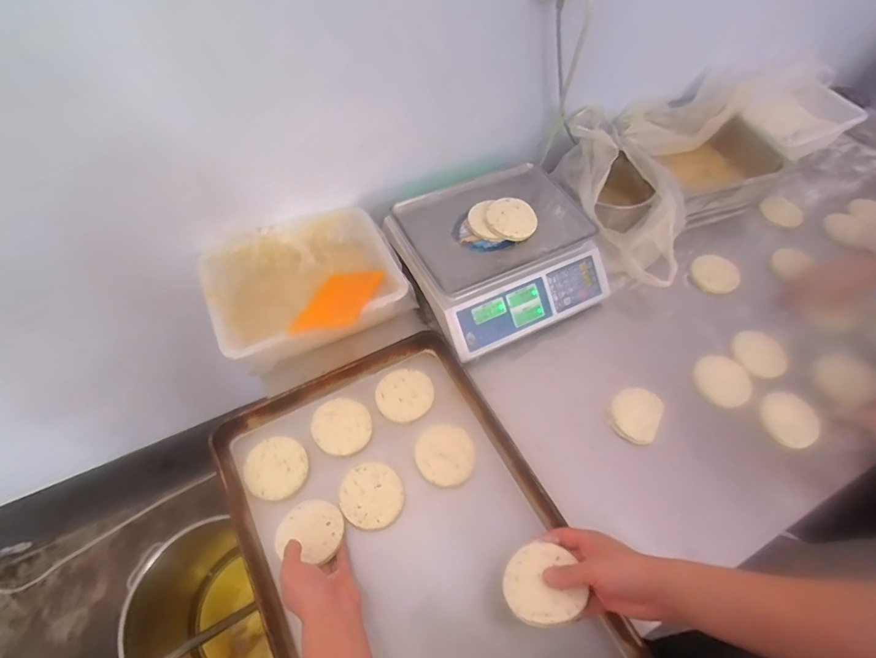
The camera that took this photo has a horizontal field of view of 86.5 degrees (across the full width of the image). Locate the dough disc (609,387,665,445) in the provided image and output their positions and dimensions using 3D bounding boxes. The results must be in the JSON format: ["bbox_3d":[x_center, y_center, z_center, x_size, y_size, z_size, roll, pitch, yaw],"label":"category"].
[{"bbox_3d":[0.333,0.142,0.785,0.080,0.025,0.089,30,61,16],"label":"dough disc"}]

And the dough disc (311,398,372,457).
[{"bbox_3d":[-0.157,0.157,0.761,0.089,0.016,0.098,-36,66,-22],"label":"dough disc"}]

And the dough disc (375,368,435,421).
[{"bbox_3d":[-0.056,0.109,0.784,0.094,0.012,0.091,1,58,-2],"label":"dough disc"}]

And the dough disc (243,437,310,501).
[{"bbox_3d":[-0.245,0.210,0.706,0.089,0.021,0.087,1,58,-2],"label":"dough disc"}]

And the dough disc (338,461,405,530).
[{"bbox_3d":[-0.099,0.247,0.694,0.089,0.010,0.097,1,58,-2],"label":"dough disc"}]

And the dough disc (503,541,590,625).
[{"bbox_3d":[0.121,0.302,0.552,0.086,0.012,0.093,-20,34,14],"label":"dough disc"}]

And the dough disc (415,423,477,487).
[{"bbox_3d":[0.013,0.198,0.732,0.089,0.004,0.093,-1,67,2],"label":"dough disc"}]

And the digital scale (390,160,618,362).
[{"bbox_3d":[0.118,-0.146,0.880,0.345,0.111,0.308,-23,62,-16],"label":"digital scale"}]

